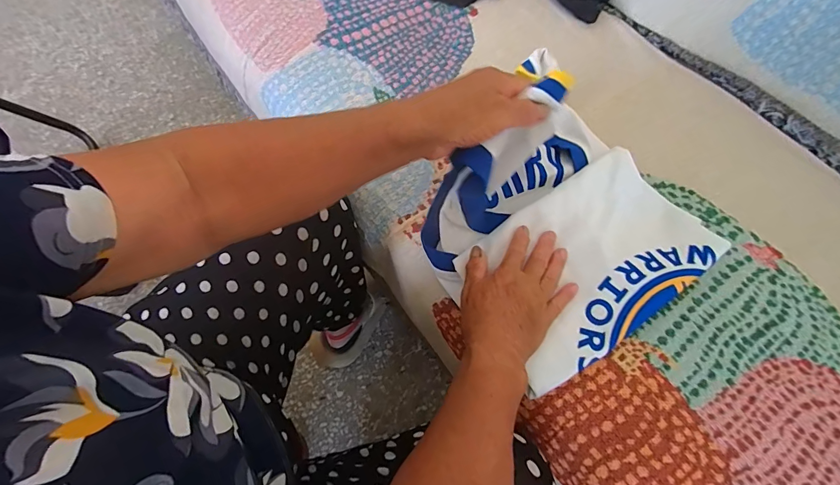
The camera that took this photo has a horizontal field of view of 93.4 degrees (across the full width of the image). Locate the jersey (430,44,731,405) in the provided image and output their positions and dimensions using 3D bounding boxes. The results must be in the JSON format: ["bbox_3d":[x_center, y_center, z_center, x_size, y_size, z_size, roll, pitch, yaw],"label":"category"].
[{"bbox_3d":[0.172,-0.030,0.394,0.277,0.164,0.229,-34,71,-15],"label":"jersey"}]

